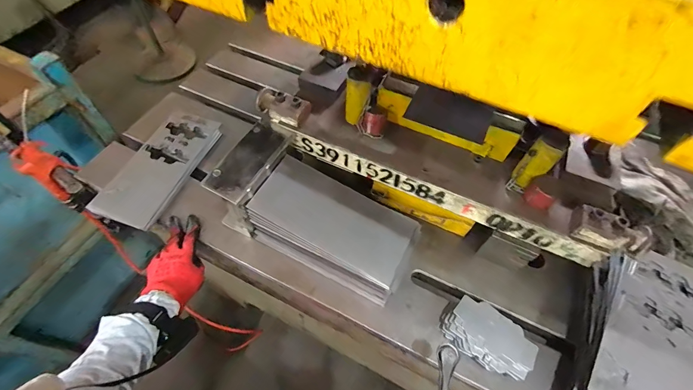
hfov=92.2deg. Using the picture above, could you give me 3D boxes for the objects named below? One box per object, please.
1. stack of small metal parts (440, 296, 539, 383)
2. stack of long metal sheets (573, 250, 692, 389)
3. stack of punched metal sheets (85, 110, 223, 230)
[{"bbox_3d":[0.212,0.219,0.512,0.131,0.050,0.078,36,63,19],"label":"stack of small metal parts"},{"bbox_3d":[0.433,0.229,0.483,0.170,0.049,0.327,28,60,15],"label":"stack of long metal sheets"},{"bbox_3d":[-0.372,-0.065,0.677,0.124,0.035,0.272,18,58,10],"label":"stack of punched metal sheets"}]

